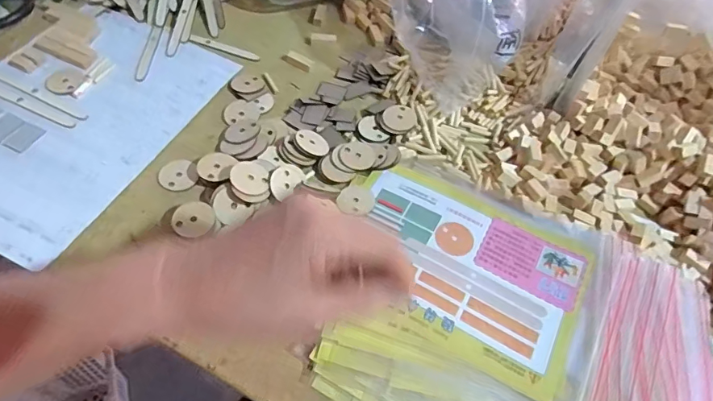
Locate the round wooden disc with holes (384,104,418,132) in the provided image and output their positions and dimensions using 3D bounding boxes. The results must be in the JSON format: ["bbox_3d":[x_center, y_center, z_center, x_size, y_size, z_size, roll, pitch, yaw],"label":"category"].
[{"bbox_3d":[0.045,-0.085,0.473,0.034,0.004,0.030,21,57,6],"label":"round wooden disc with holes"}]

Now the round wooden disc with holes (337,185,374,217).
[{"bbox_3d":[0.001,-0.002,0.423,0.033,0.006,0.029,24,57,9],"label":"round wooden disc with holes"}]

